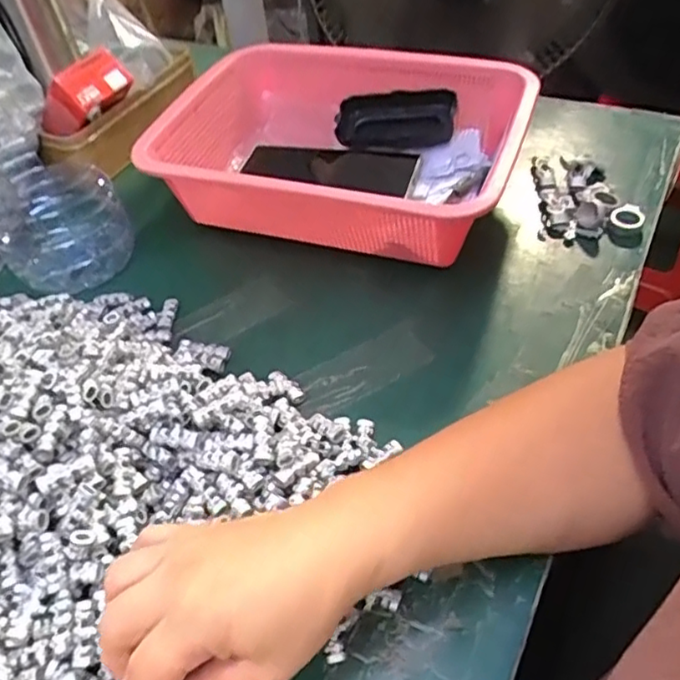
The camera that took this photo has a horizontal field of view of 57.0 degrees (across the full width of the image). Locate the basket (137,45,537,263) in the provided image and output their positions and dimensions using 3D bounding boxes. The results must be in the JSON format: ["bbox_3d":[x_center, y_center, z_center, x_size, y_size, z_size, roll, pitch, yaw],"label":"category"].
[{"bbox_3d":[0.007,-0.168,0.556,0.285,0.097,0.228,13,50,17],"label":"basket"}]

